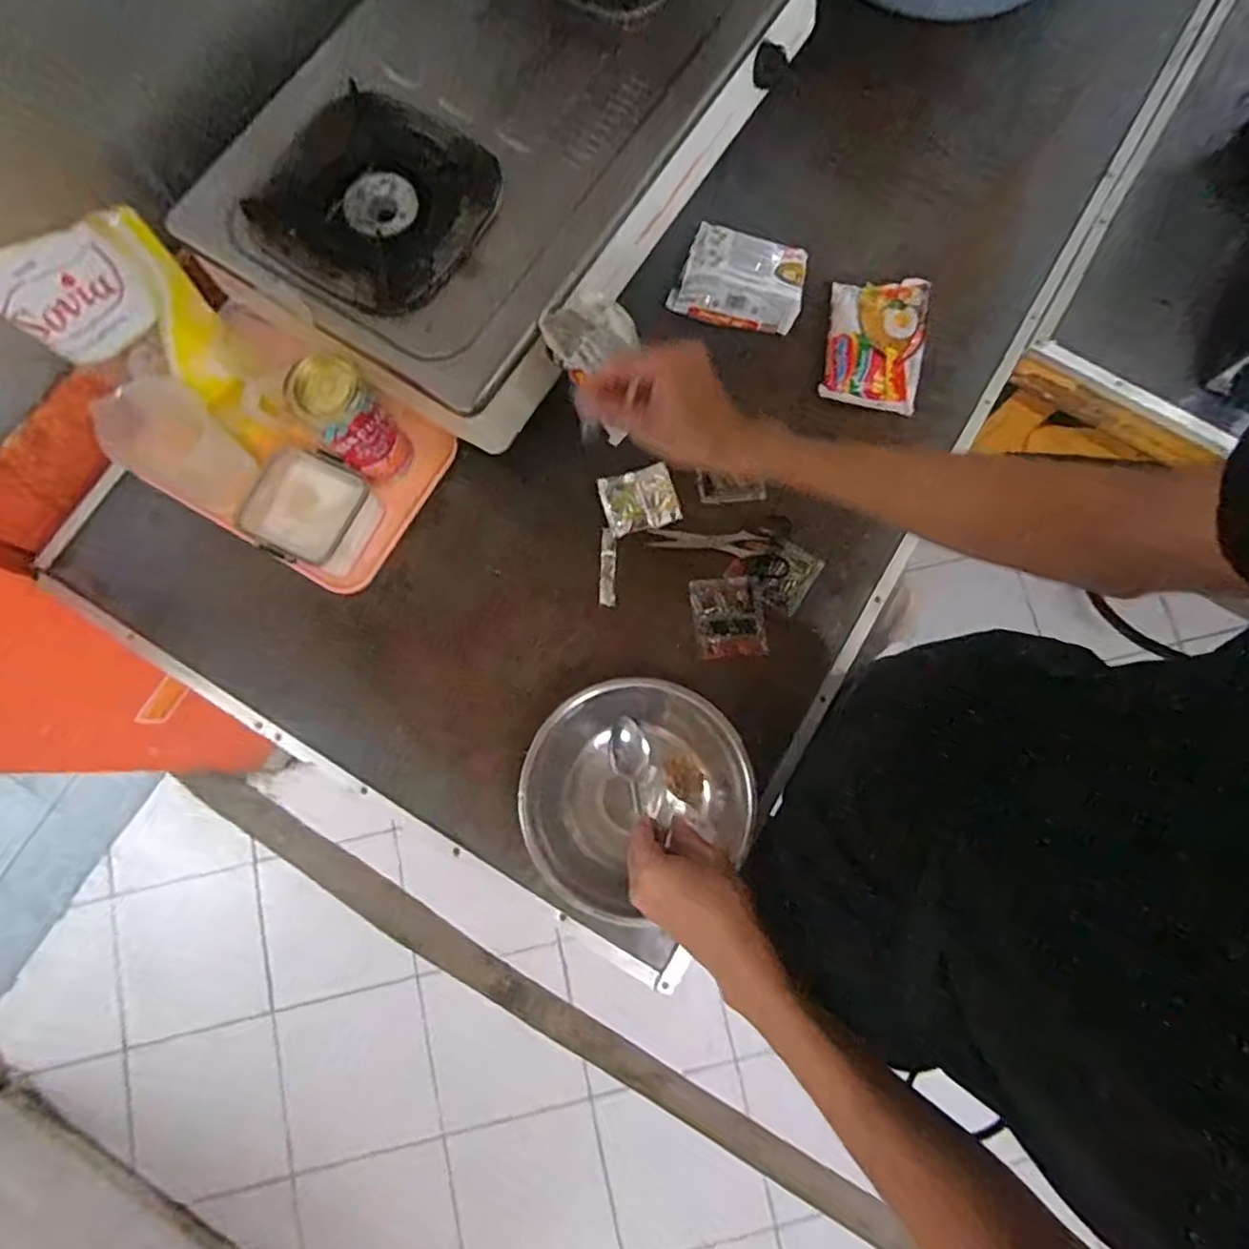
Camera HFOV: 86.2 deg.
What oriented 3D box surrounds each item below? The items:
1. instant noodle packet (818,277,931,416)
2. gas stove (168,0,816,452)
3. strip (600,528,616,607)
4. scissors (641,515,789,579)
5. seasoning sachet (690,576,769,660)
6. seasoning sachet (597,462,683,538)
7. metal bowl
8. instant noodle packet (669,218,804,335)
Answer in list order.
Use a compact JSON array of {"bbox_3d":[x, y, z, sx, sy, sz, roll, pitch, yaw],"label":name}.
[{"bbox_3d":[0.283,-0.320,0.751,0.103,0.028,0.148,8,77,1],"label":"instant noodle packet"},{"bbox_3d":[-0.112,-0.554,0.734,0.394,0.131,0.670,30,78,6],"label":"gas stove"},{"bbox_3d":[-0.017,-0.062,0.716,0.016,0.004,0.086,0,75,8],"label":"strip"},{"bbox_3d":[0.103,-0.090,0.723,0.150,0.006,0.067,7,77,1],"label":"scissors"},{"bbox_3d":[0.109,-0.009,0.708,0.069,0.004,0.086,-9,77,-3],"label":"seasoning sachet"},{"bbox_3d":[0.018,-0.137,0.735,0.079,0.005,0.069,-15,78,-4],"label":"seasoning sachet"},{"bbox_3d":[0.005,0.157,0.640,0.210,0.081,0.190,-29,79,-7],"label":"metal bowl"},{"bbox_3d":[0.134,-0.391,0.764,0.138,0.016,0.104,20,95,1],"label":"instant noodle packet"}]

